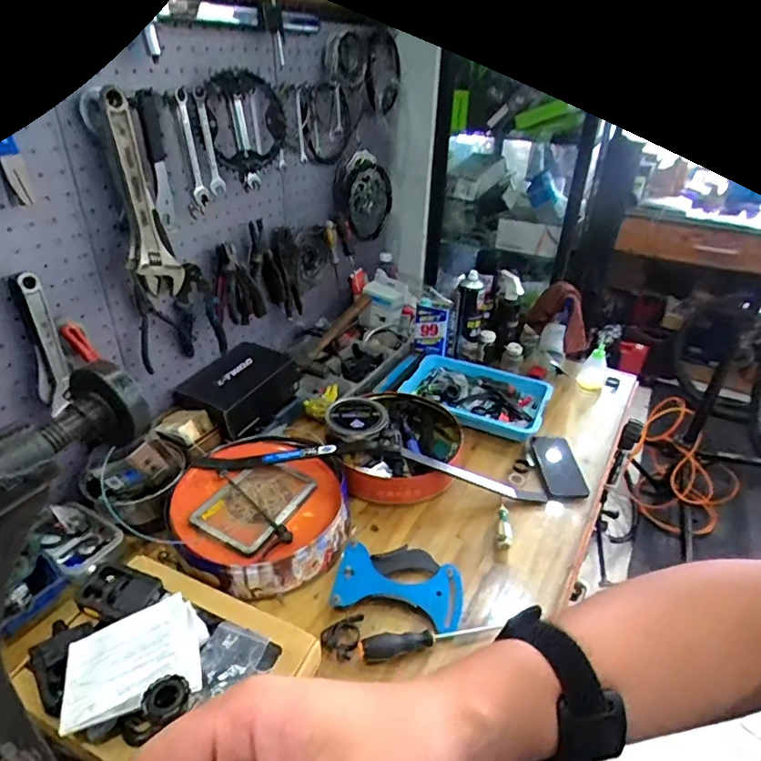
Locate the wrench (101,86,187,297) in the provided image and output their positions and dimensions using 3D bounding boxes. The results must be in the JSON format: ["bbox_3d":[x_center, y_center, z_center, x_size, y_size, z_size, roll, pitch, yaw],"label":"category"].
[{"bbox_3d":[-0.361,-0.261,0.770,0.024,0.287,0.073,18,40,39],"label":"wrench"}]

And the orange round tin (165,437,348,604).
[{"bbox_3d":[-0.193,0.207,0.881,0.273,0.090,0.282,1,32,-1],"label":"orange round tin"}]

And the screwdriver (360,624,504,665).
[{"bbox_3d":[0.073,0.359,0.733,0.206,0.028,0.028,-7,33,-13],"label":"screwdriver"}]

